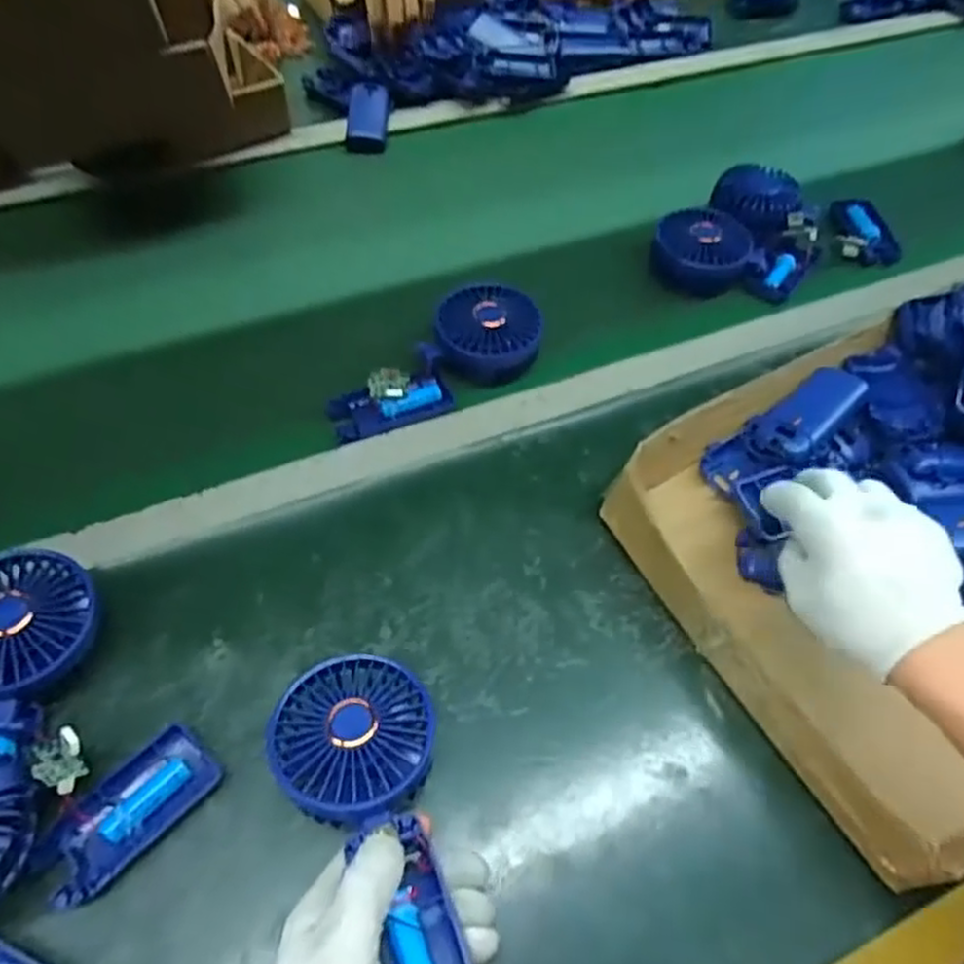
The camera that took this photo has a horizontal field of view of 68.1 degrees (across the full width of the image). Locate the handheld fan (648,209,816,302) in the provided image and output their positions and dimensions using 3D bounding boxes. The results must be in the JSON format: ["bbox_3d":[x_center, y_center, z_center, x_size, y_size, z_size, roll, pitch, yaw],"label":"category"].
[{"bbox_3d":[0.239,-0.211,0.679,0.163,0.051,0.069,4,54,-15],"label":"handheld fan"}]

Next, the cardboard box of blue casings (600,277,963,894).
[{"bbox_3d":[0.375,0.003,0.506,0.517,0.089,0.315,-24,59,-18],"label":"cardboard box of blue casings"}]

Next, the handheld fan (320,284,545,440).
[{"bbox_3d":[-0.039,-0.096,0.581,0.186,0.049,0.078,-37,63,-11],"label":"handheld fan"}]

